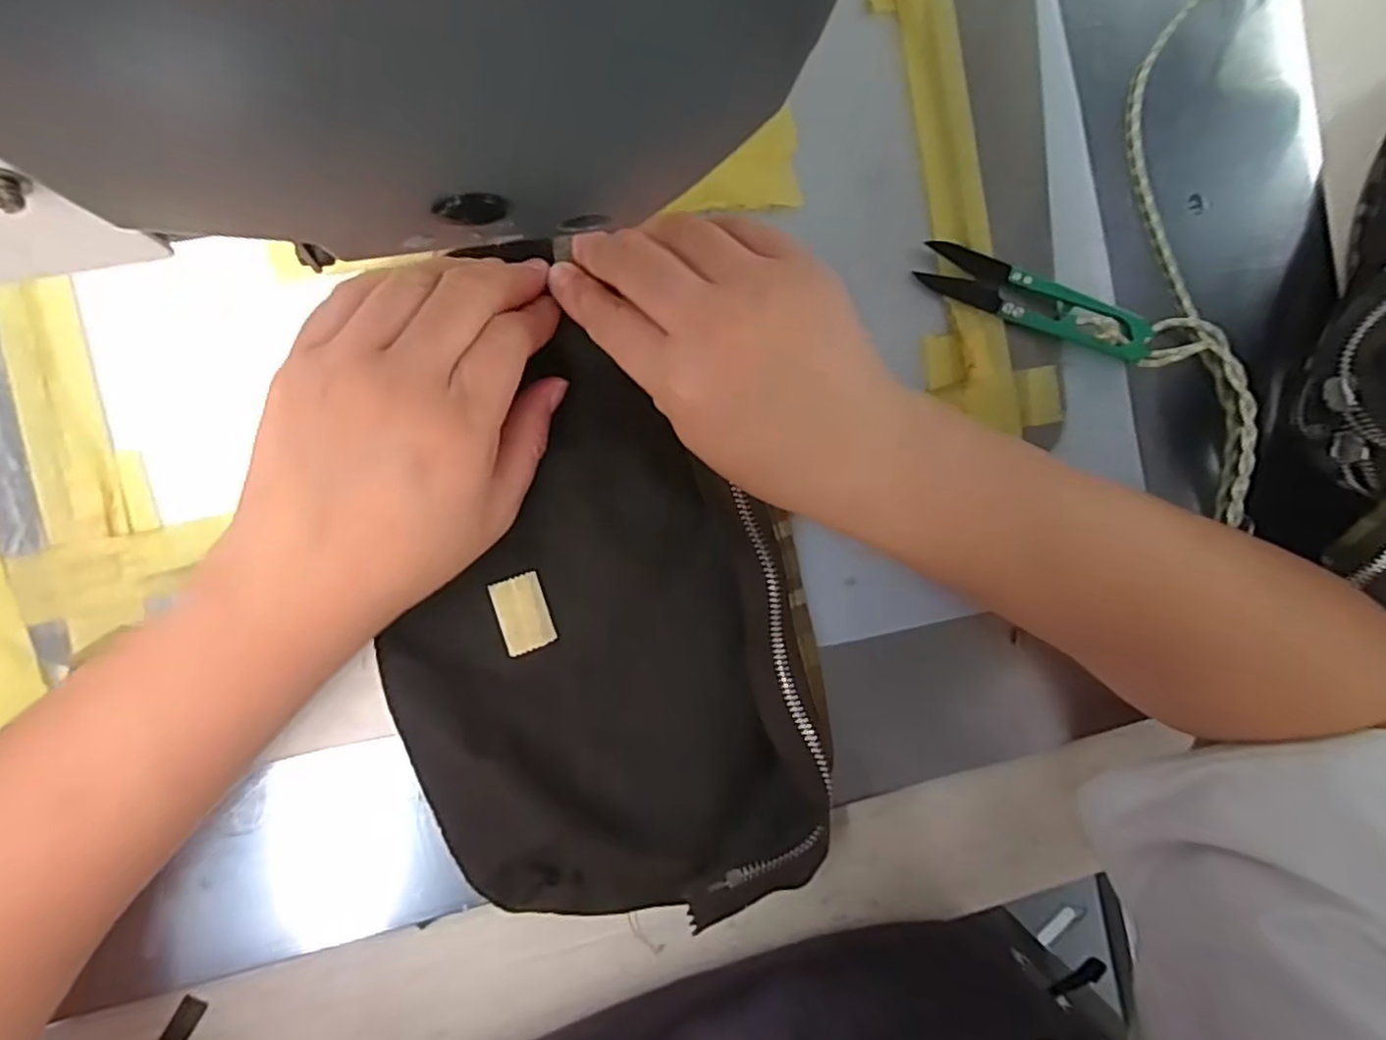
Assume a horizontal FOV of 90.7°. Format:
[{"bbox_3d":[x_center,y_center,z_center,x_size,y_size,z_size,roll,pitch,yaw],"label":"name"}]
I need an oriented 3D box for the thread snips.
[{"bbox_3d":[0.147,-0.093,0.291,0.103,0.009,0.023,18,88,-10],"label":"thread snips"}]

